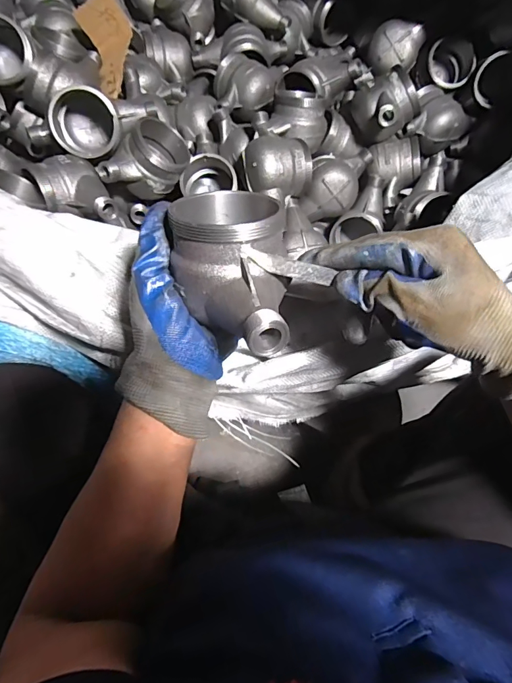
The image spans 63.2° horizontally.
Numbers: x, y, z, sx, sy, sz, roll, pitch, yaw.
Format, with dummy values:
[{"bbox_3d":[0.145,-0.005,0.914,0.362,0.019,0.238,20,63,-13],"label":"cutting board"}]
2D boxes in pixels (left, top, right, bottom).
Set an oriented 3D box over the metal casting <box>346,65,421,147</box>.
[{"bbox_3d":[0.177,-0.334,0.589,0.073,0.070,0.081,-31,80,-8],"label":"metal casting"}]

